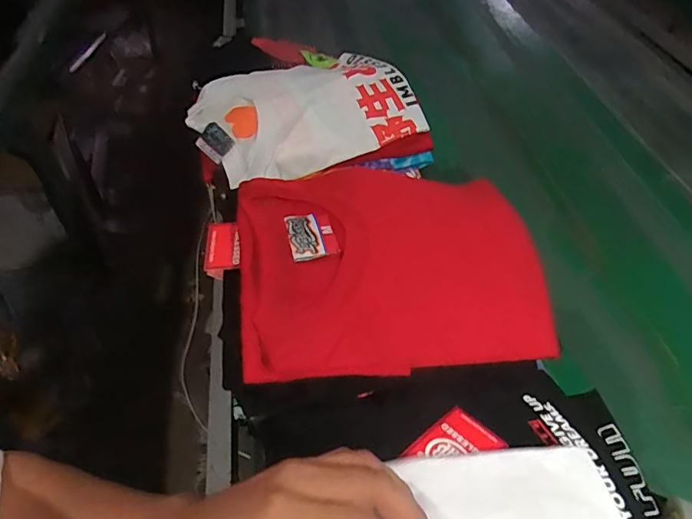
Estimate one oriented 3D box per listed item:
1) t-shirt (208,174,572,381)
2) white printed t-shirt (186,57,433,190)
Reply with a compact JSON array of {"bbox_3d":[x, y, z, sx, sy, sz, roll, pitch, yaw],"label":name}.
[{"bbox_3d":[0.031,0.008,0.436,0.299,0.093,0.208,-4,48,-6],"label":"t-shirt"},{"bbox_3d":[-0.062,-0.209,0.657,0.293,0.071,0.199,-16,50,-16],"label":"white printed t-shirt"}]

